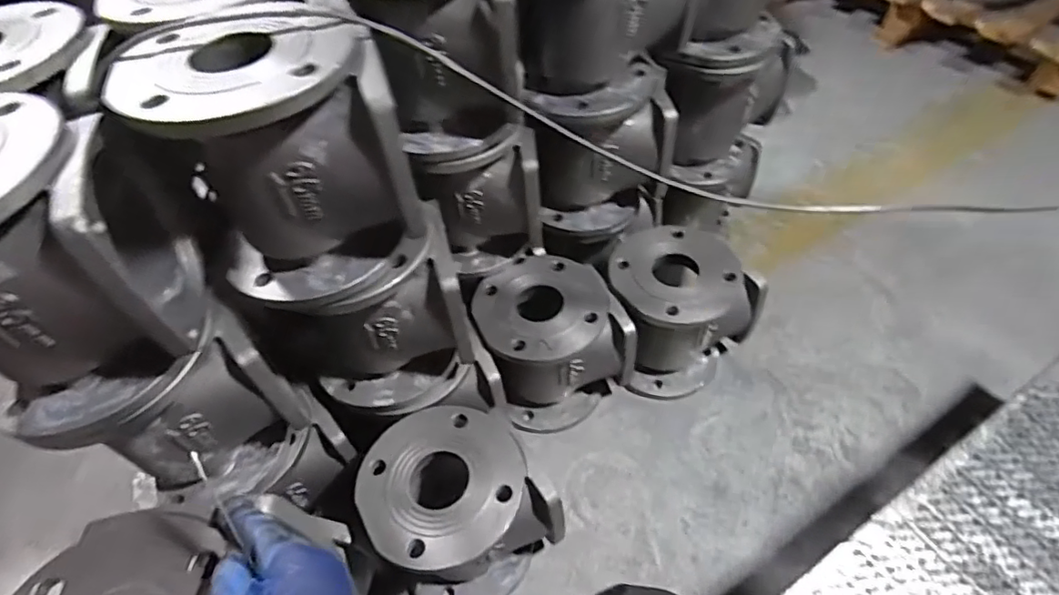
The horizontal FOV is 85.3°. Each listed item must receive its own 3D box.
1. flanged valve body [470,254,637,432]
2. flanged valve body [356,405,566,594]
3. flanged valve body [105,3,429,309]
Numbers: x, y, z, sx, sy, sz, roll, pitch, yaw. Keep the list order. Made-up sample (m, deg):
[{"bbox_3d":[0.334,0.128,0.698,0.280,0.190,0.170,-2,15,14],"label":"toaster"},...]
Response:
[{"bbox_3d":[0.023,0.071,0.848,0.187,0.210,0.171,-2,50,2],"label":"flanged valve body"},{"bbox_3d":[-0.086,0.256,0.698,0.178,0.211,0.182,-2,50,2],"label":"flanged valve body"},{"bbox_3d":[-0.202,-0.111,0.504,0.187,0.208,0.149,-21,52,-13],"label":"flanged valve body"}]

